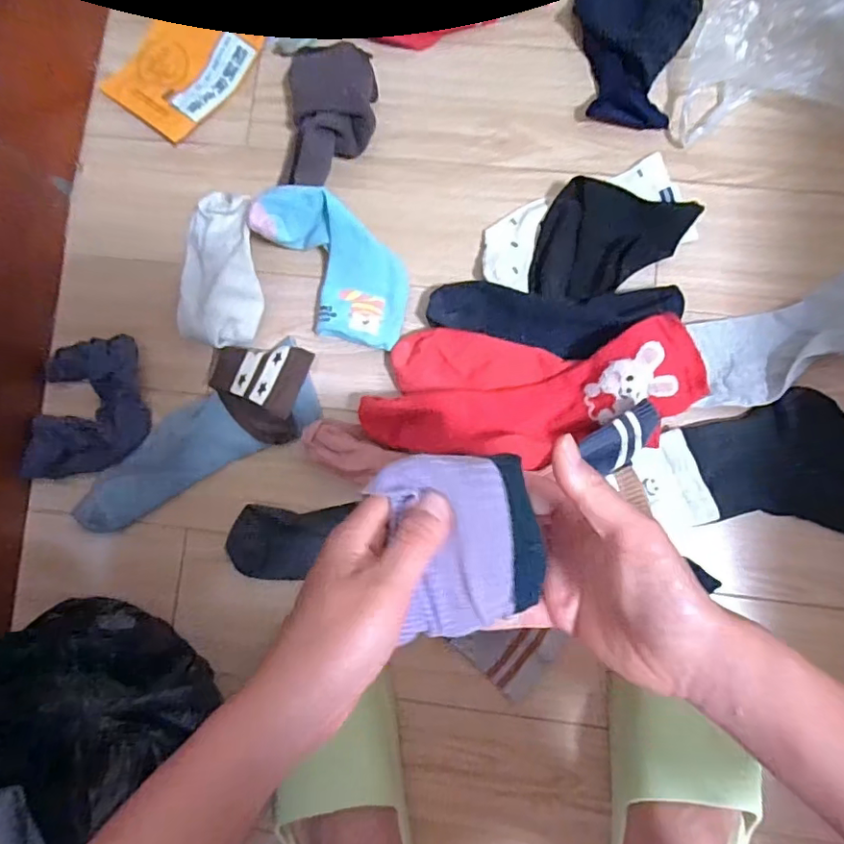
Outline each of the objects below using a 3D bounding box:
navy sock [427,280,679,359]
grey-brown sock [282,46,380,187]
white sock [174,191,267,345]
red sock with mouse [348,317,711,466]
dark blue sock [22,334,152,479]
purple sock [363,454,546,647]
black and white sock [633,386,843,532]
[{"bbox_3d":[0.112,-0.090,0.476,0.209,0.036,0.063,4,85,4],"label":"navy sock"},{"bbox_3d":[-0.084,-0.285,0.505,0.080,0.048,0.145,-1,85,4],"label":"grey-brown sock"},{"bbox_3d":[-0.185,-0.142,0.497,0.082,0.046,0.145,0,85,4],"label":"white sock"},{"bbox_3d":[0.089,-0.024,0.463,0.277,0.056,0.118,0,85,4],"label":"red sock with mouse"},{"bbox_3d":[-0.310,-0.013,0.498,0.107,0.021,0.118,-12,84,2],"label":"dark blue sock"},{"bbox_3d":[0.022,0.062,0.285,0.079,0.022,0.094,-16,84,2],"label":"purple sock"},{"bbox_3d":[0.309,0.036,0.467,0.233,0.010,0.118,4,85,4],"label":"black and white sock"}]

